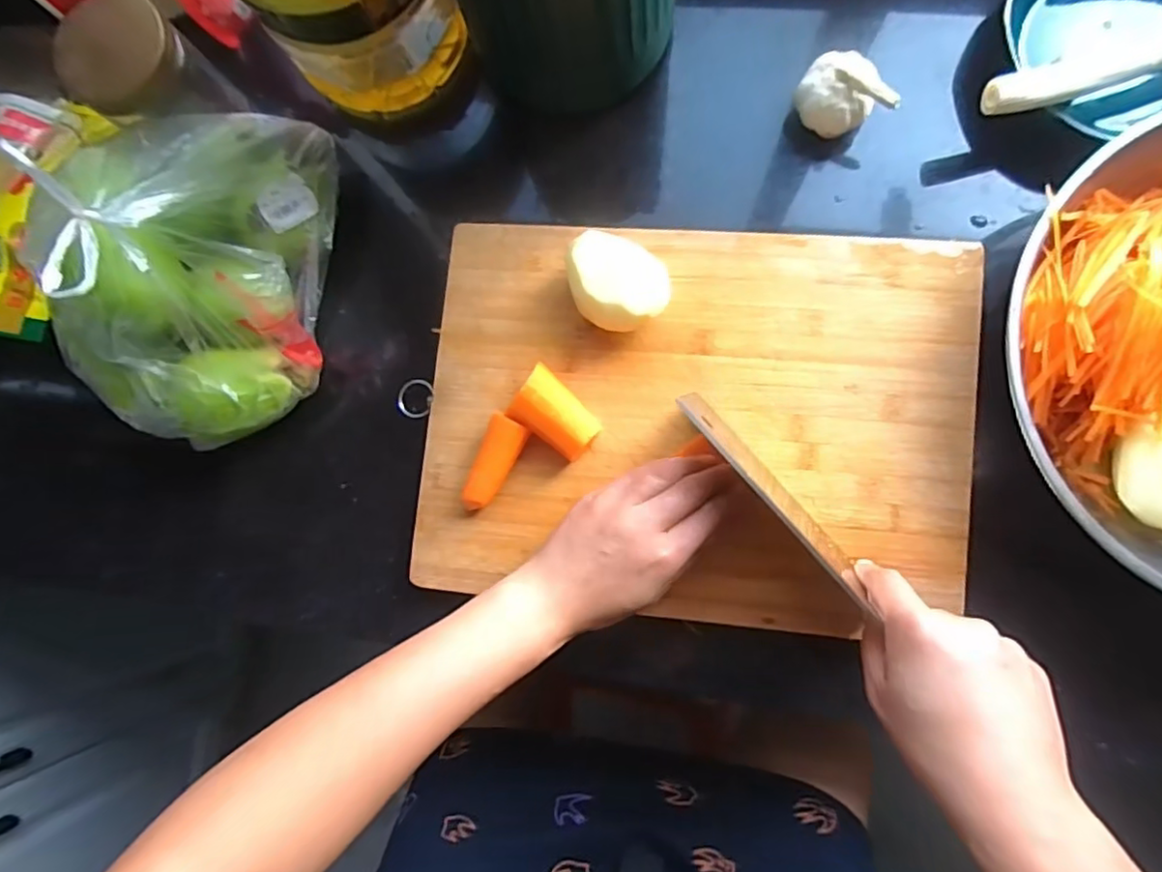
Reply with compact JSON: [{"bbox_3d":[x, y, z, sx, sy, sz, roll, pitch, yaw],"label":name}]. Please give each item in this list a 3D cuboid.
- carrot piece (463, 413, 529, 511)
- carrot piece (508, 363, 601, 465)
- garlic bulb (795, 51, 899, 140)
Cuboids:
[{"bbox_3d":[-0.061,0.020,0.423,0.025,0.022,0.066,28,89,9],"label":"carrot piece"},{"bbox_3d":[-0.015,-0.014,0.419,0.058,0.035,0.040,36,91,9],"label":"carrot piece"},{"bbox_3d":[0.183,-0.237,0.440,0.051,0.056,0.057,-25,82,5],"label":"garlic bulb"}]

